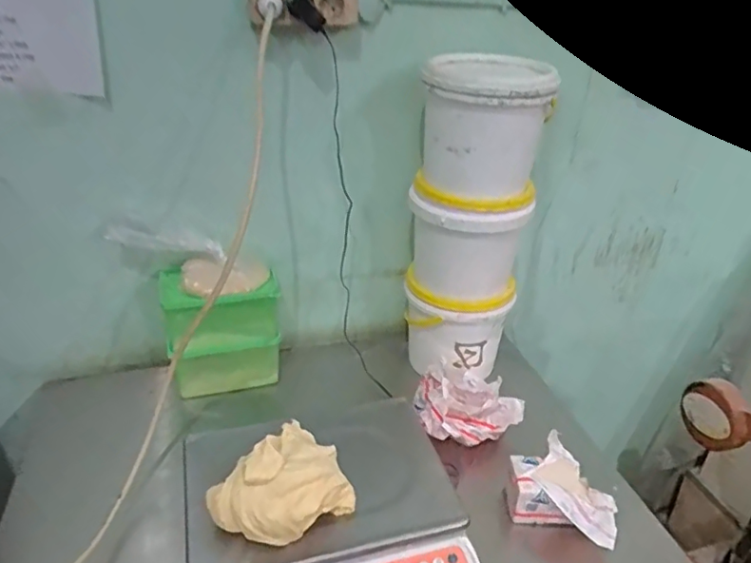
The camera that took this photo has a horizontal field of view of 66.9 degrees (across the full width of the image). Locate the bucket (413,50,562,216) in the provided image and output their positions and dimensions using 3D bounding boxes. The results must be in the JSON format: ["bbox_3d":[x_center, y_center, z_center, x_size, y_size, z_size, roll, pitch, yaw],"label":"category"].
[{"bbox_3d":[0.169,-0.231,0.882,0.187,0.212,0.150,9,30,10],"label":"bucket"}]

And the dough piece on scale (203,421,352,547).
[{"bbox_3d":[-0.107,0.239,0.651,0.111,0.098,0.140,25,36,34],"label":"dough piece on scale"}]

